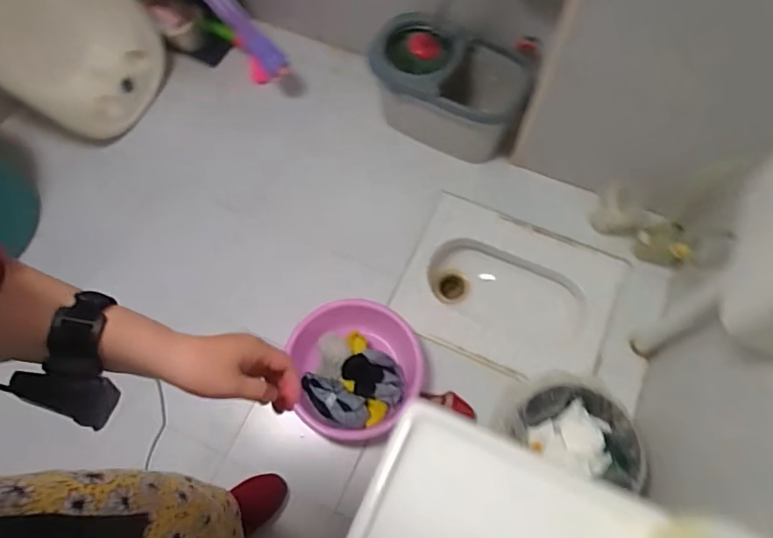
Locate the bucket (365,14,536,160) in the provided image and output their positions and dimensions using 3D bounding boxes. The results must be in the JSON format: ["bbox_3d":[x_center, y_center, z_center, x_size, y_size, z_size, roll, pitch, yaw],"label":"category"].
[{"bbox_3d":[0.165,-0.549,1.546,0.487,0.268,0.261,25,71,11],"label":"bucket"}]

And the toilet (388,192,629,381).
[{"bbox_3d":[0.342,0.081,1.513,0.588,0.153,0.428,23,71,10],"label":"toilet"}]

